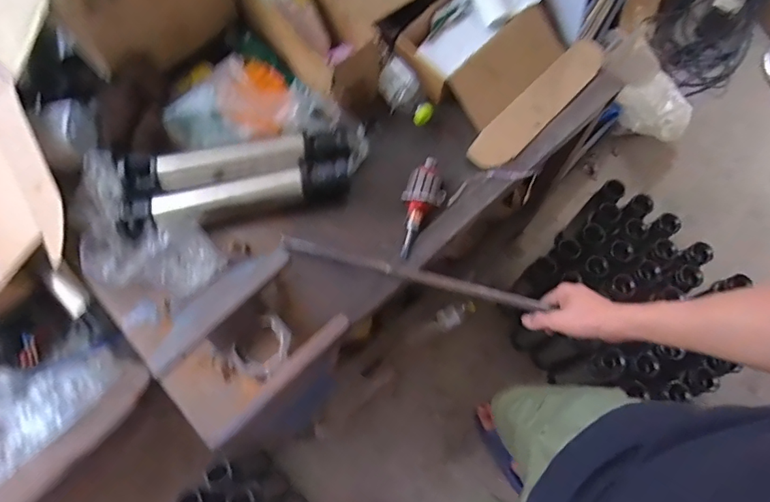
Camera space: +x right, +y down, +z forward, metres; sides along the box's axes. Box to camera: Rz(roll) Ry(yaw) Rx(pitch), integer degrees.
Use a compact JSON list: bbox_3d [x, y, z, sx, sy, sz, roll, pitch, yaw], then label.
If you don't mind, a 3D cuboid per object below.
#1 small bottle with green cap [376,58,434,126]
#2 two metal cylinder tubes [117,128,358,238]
[{"bbox_3d":[0.039,-0.288,0.884,0.057,0.050,0.128,-39,74,-14],"label":"small bottle with green cap"},{"bbox_3d":[-0.229,-0.125,0.804,0.395,0.077,0.125,-12,69,-5],"label":"two metal cylinder tubes"}]

